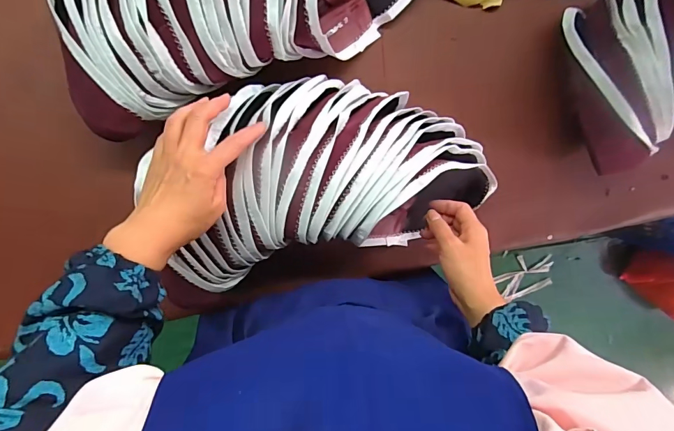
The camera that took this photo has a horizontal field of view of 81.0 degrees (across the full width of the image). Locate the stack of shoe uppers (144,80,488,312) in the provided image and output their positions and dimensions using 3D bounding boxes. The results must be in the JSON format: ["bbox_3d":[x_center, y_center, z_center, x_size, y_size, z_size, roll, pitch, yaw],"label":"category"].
[{"bbox_3d":[0.003,-0.054,0.515,0.401,0.135,0.236,-9,99,-3],"label":"stack of shoe uppers"}]

